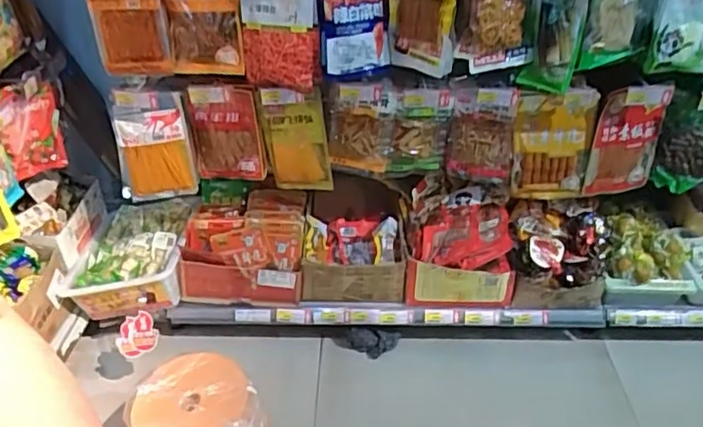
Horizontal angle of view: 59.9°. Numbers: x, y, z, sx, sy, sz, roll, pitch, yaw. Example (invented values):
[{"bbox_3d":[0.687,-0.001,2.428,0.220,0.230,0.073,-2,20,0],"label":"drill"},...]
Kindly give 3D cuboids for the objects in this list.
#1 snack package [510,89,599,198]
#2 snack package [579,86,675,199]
[{"bbox_3d":[0.479,-0.162,1.470,0.181,0.279,0.034,7,35,11],"label":"snack package"},{"bbox_3d":[0.651,-0.167,1.452,0.159,0.278,0.033,1,34,2],"label":"snack package"}]

